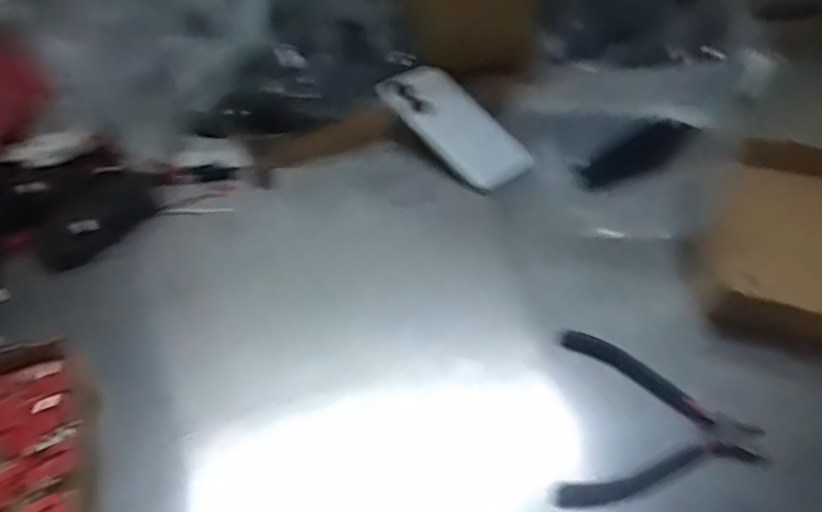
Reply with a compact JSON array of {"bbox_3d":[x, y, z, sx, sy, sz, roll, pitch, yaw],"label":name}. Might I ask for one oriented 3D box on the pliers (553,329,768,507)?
[{"bbox_3d":[0.173,0.121,0.420,0.142,0.021,0.128,12,50,5],"label":"pliers"}]

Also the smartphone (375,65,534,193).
[{"bbox_3d":[0.044,-0.134,0.625,0.083,0.015,0.172,-29,65,-20],"label":"smartphone"}]

